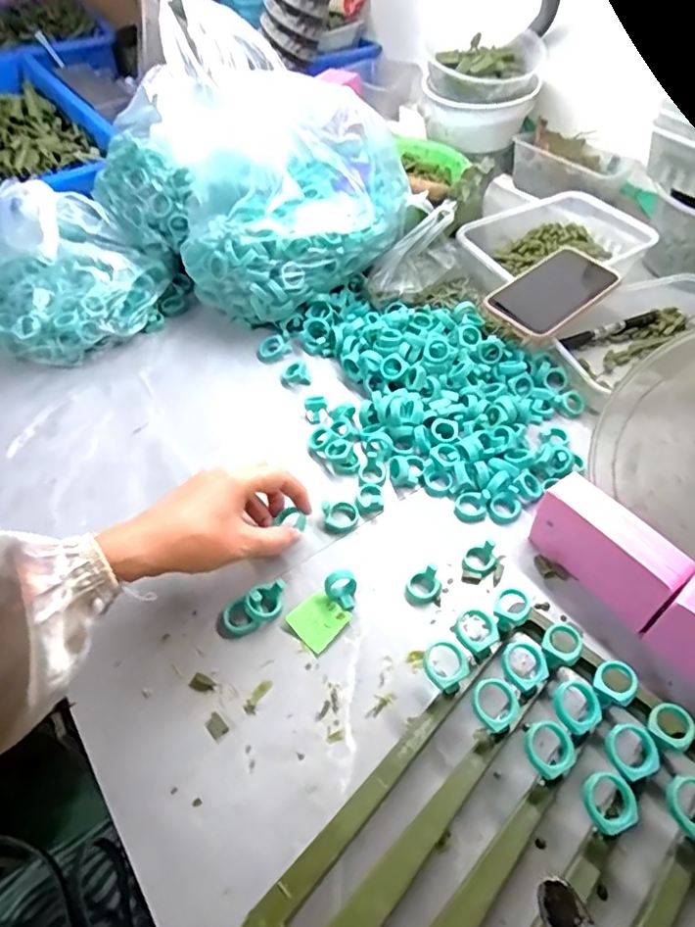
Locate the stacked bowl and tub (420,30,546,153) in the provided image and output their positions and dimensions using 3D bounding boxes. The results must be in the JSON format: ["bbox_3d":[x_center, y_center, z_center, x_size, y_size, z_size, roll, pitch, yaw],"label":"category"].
[{"bbox_3d":[0.190,-0.534,0.830,0.163,0.097,0.141,8,52,8],"label":"stacked bowl and tub"}]

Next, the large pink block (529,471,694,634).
[{"bbox_3d":[0.195,0.063,0.436,0.040,0.066,0.112,-33,57,-23],"label":"large pink block"}]

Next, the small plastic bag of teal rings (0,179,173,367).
[{"bbox_3d":[-0.330,-0.221,0.639,0.205,0.119,0.204,29,58,23],"label":"small plastic bag of teal rings"}]

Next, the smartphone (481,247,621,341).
[{"bbox_3d":[0.225,-0.185,0.616,0.167,0.013,0.080,-36,66,-28],"label":"smartphone"}]

